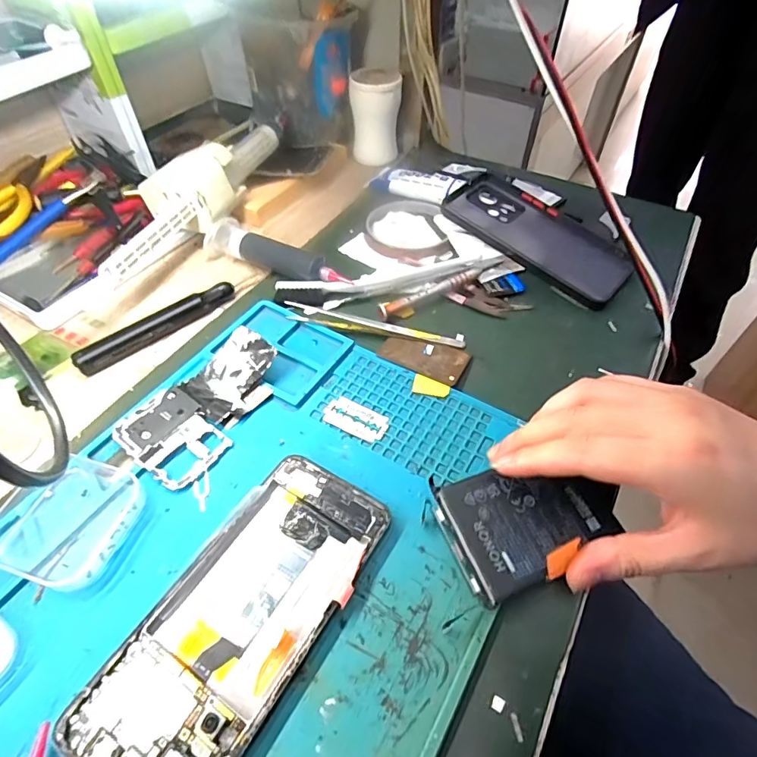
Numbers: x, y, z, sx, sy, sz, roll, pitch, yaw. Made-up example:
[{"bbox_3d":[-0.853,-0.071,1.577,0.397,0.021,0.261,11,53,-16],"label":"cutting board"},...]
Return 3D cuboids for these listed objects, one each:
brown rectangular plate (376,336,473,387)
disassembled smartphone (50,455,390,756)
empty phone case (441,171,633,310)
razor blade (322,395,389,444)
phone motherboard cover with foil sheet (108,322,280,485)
[{"bbox_3d":[0.033,-0.017,0.336,0.061,0.004,0.035,23,54,17],"label":"brown rectangular plate"},{"bbox_3d":[-0.064,0.112,0.225,0.073,0.009,0.158,26,55,19],"label":"disassembled smartphone"},{"bbox_3d":[0.139,-0.126,0.413,0.165,0.012,0.082,38,61,17],"label":"empty phone case"},{"bbox_3d":[-0.014,0.025,0.301,0.043,0.004,0.023,23,54,17],"label":"razor blade"},{"bbox_3d":[-0.108,0.015,0.299,0.062,0.011,0.105,35,65,15],"label":"phone motherboard cover with foil sheet"}]

